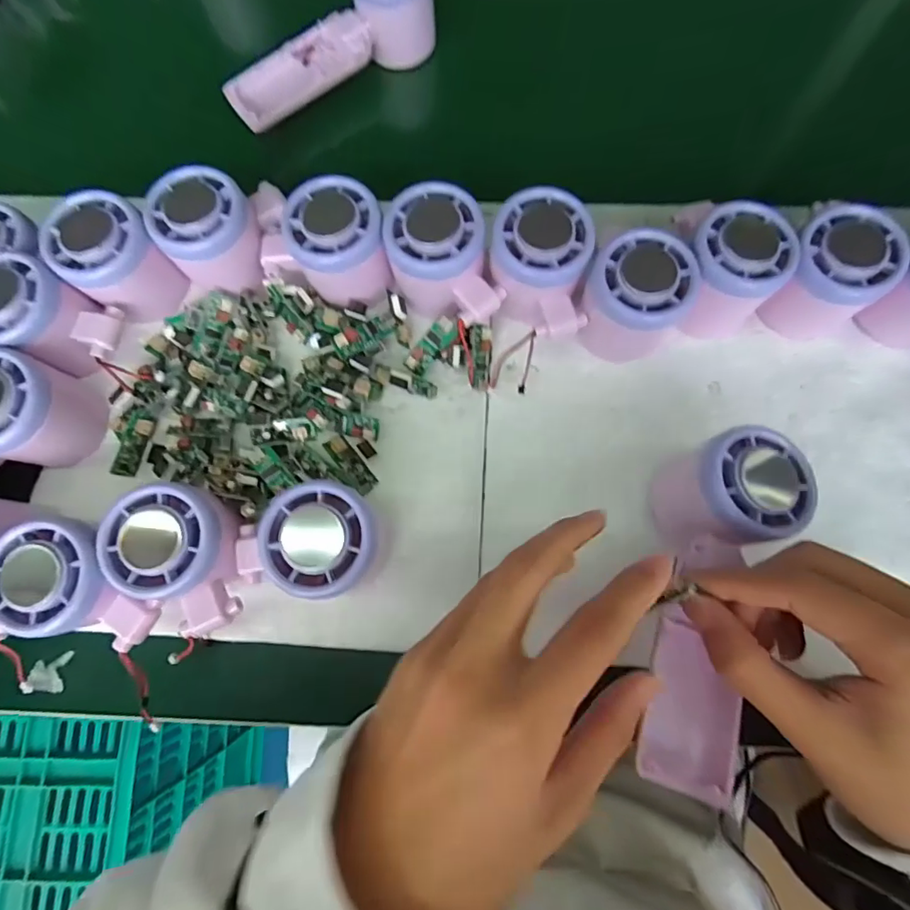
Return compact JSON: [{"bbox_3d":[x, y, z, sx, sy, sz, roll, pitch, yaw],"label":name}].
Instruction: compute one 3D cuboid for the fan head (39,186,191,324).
[{"bbox_3d":[-0.199,-0.115,0.291,0.053,0.048,0.053,35,81,9],"label":"fan head"}]

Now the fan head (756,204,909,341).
[{"bbox_3d":[0.214,-0.103,0.288,0.056,0.054,0.054,0,77,2],"label":"fan head"}]

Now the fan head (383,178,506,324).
[{"bbox_3d":[-0.008,-0.110,0.287,0.059,0.047,0.072,-14,77,-1],"label":"fan head"}]

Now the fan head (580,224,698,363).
[{"bbox_3d":[0.102,-0.088,0.285,0.055,0.057,0.054,0,77,2],"label":"fan head"}]

